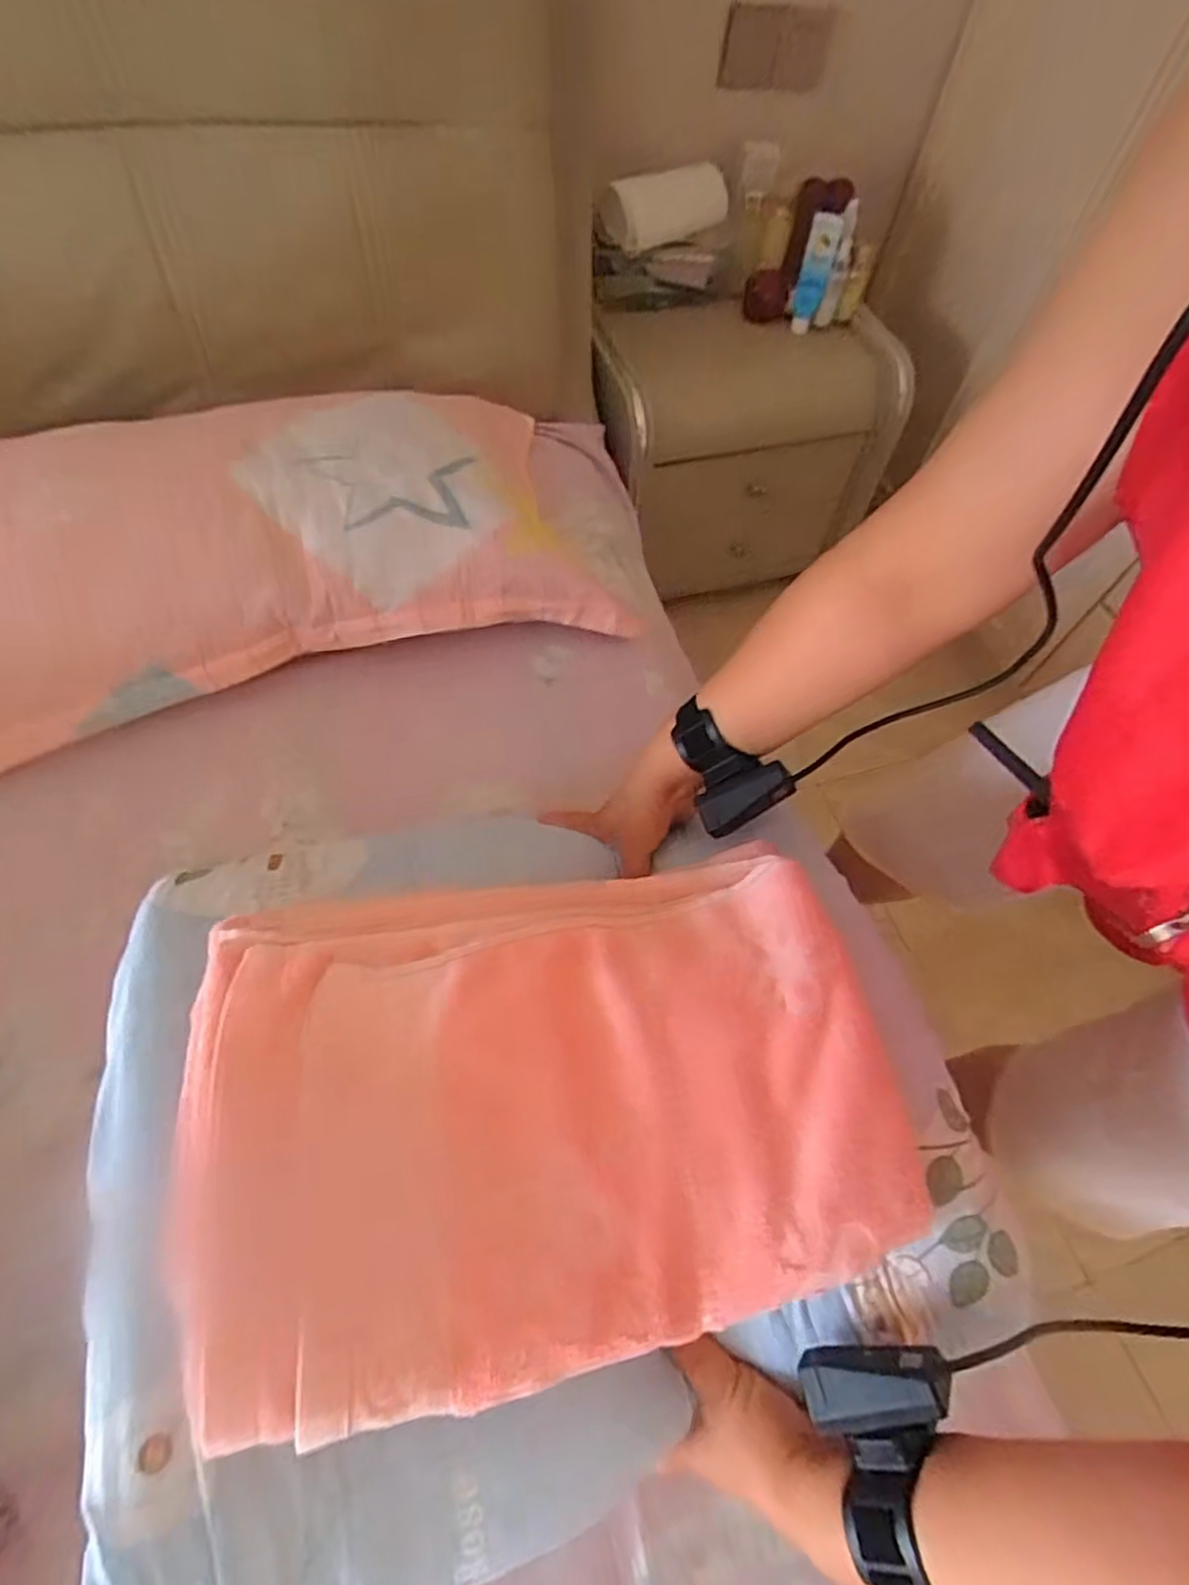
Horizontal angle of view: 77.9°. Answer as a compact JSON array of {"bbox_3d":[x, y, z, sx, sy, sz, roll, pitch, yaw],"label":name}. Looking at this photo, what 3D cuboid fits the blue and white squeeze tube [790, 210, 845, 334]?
[{"bbox_3d":[0.349,-0.815,1.165,0.048,0.163,0.044,14,41,3],"label":"blue and white squeeze tube"}]

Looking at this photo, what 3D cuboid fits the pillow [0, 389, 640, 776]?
[{"bbox_3d":[-0.357,-0.284,0.796,0.721,0.123,0.408,-19,64,-14],"label":"pillow"}]

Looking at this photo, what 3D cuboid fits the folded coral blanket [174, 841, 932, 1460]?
[{"bbox_3d":[-0.018,0.157,0.399,0.360,0.056,0.248,-8,62,-9],"label":"folded coral blanket"}]

